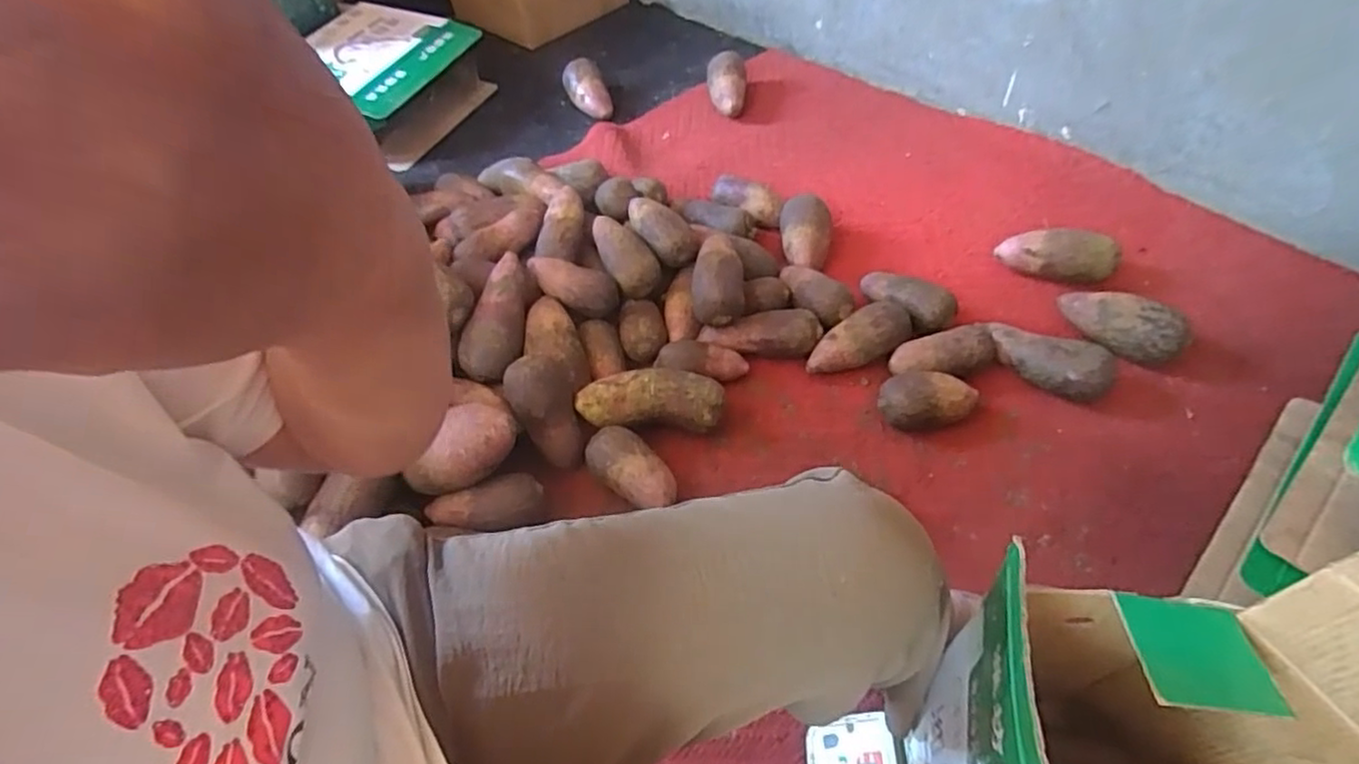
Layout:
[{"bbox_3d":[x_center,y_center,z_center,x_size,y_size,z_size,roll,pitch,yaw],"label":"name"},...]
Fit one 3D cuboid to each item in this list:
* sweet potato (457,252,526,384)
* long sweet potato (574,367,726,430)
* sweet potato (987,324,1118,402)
[{"bbox_3d":[-0.250,-0.089,0.918,0.066,0.057,0.177,9,78,12],"label":"sweet potato"},{"bbox_3d":[-0.038,0.021,0.890,0.191,0.056,0.073,-6,50,0],"label":"long sweet potato"},{"bbox_3d":[0.503,-0.030,0.921,0.169,0.066,0.063,27,57,24],"label":"sweet potato"}]

